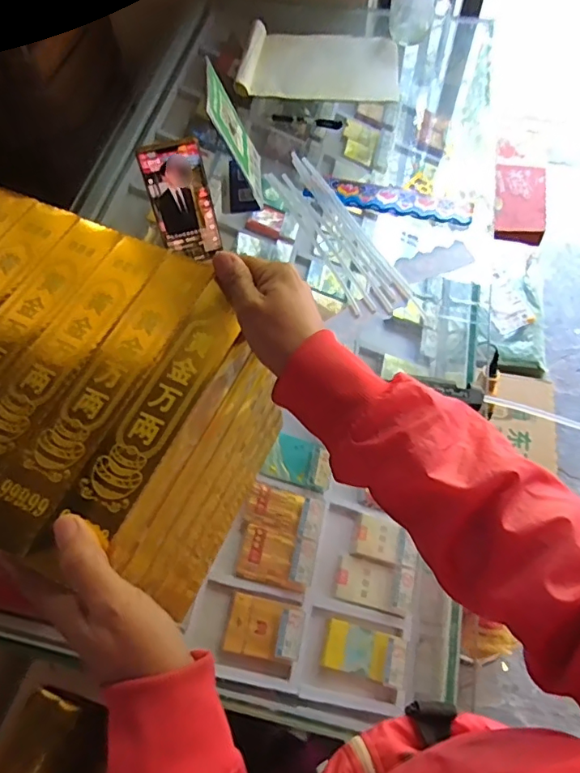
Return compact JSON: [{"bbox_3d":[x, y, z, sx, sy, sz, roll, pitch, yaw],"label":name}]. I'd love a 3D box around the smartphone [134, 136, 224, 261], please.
[{"bbox_3d":[-0.135,-0.229,0.644,0.074,0.143,0.007,-15,35,-4],"label":"smartphone"}]

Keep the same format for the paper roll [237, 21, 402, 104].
[{"bbox_3d":[0.048,-0.562,0.899,0.282,0.029,0.179,5,63,4],"label":"paper roll"}]

